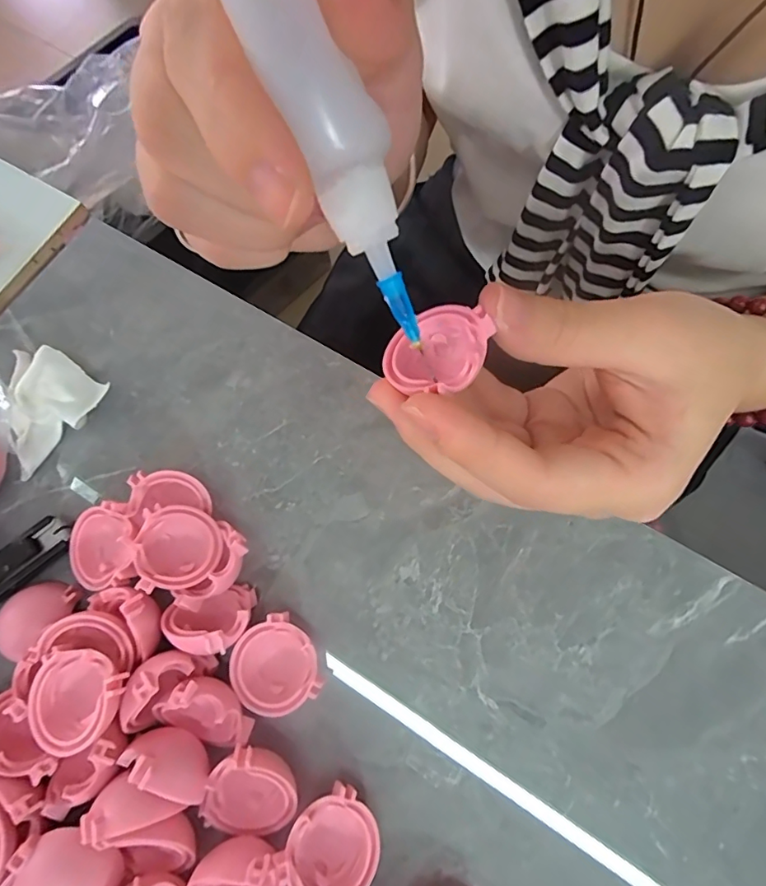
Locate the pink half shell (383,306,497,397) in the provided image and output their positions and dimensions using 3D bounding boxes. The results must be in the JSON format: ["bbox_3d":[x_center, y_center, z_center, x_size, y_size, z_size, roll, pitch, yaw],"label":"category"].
[{"bbox_3d":[0.015,-0.026,0.141,0.027,0.013,0.027,-8,64,18],"label":"pink half shell"}]

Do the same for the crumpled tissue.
[{"bbox_3d":[-0.137,-0.012,0.201,0.031,0.022,0.047,21,74,9],"label":"crumpled tissue"}]

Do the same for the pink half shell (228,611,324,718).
[{"bbox_3d":[-0.038,0.079,0.174,0.028,0.015,0.030,-37,74,-9],"label":"pink half shell"}]

